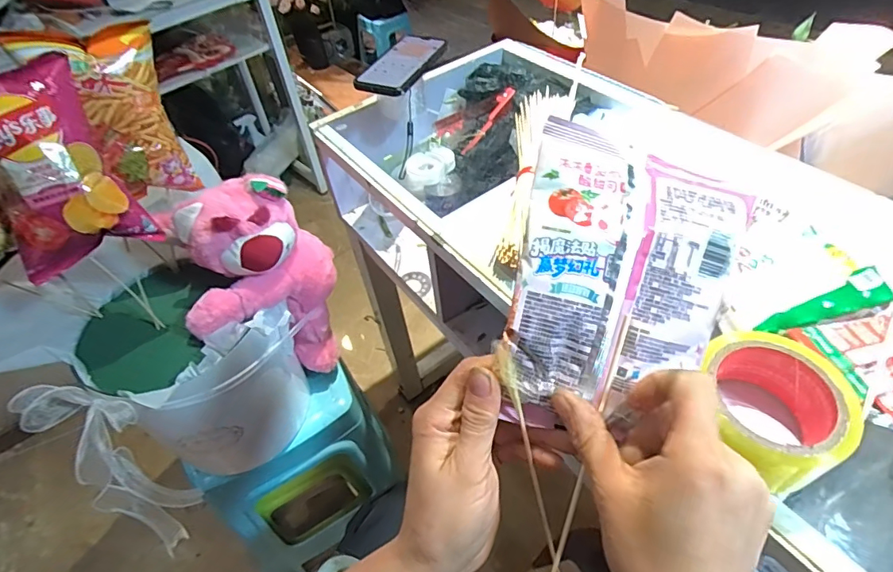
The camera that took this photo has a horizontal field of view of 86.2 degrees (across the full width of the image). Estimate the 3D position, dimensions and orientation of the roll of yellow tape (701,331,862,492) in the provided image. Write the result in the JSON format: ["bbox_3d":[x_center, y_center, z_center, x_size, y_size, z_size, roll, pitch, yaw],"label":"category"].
[{"bbox_3d":[0.232,0.092,0.347,0.092,0.054,0.092,-3,50,3],"label":"roll of yellow tape"}]

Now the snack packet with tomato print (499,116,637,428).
[{"bbox_3d":[0.065,-0.004,0.254,0.049,0.025,0.159,9,90,13],"label":"snack packet with tomato print"}]

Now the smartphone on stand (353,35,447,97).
[{"bbox_3d":[-0.060,-0.312,0.671,0.076,0.014,0.156,20,55,21],"label":"smartphone on stand"}]

